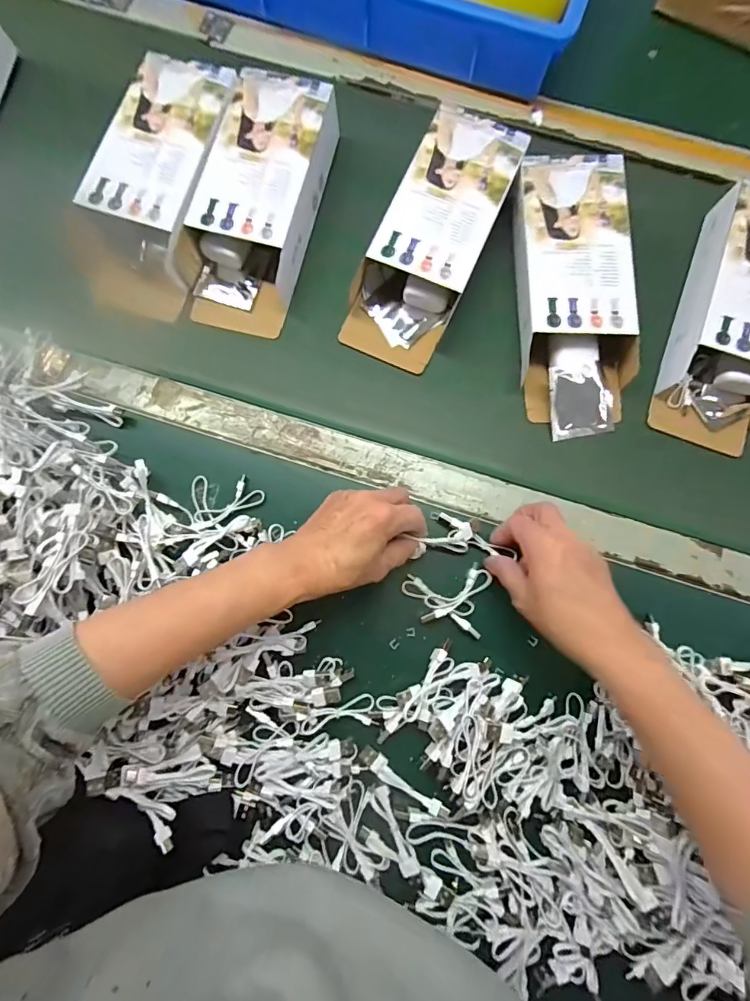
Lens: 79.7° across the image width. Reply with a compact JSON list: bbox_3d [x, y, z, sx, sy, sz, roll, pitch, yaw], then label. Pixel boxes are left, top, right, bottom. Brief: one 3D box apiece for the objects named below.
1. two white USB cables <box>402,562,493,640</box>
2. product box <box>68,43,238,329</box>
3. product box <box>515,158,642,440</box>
[{"bbox_3d":[0.063,0.080,0.395,0.072,0.016,0.059,15,85,4],"label":"two white USB cables"},{"bbox_3d":[-0.218,-0.316,0.454,0.098,0.054,0.256,14,85,4],"label":"product box"},{"bbox_3d":[0.189,-0.199,0.437,0.111,0.051,0.262,-3,84,3],"label":"product box"}]

